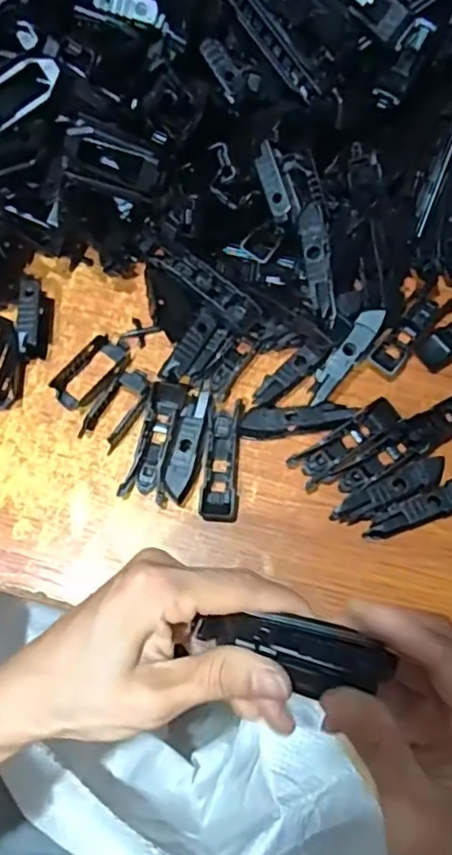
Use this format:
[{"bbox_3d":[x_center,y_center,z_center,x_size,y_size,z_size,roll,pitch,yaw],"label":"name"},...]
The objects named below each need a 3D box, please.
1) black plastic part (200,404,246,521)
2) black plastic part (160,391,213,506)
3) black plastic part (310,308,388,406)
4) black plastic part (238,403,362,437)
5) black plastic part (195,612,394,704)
[{"bbox_3d":[-0.001,0.018,0.349,0.020,0.013,0.066,8,73,-1],"label":"black plastic part"},{"bbox_3d":[-0.021,0.010,0.345,0.020,0.014,0.060,17,73,2],"label":"black plastic part"},{"bbox_3d":[0.066,-0.039,0.351,0.013,0.015,0.061,36,79,8],"label":"black plastic part"},{"bbox_3d":[0.040,-0.004,0.353,0.063,0.013,0.014,-4,73,-4],"label":"black plastic part"},{"bbox_3d":[0.026,0.088,0.248,0.075,0.016,0.026,11,77,9],"label":"black plastic part"}]

